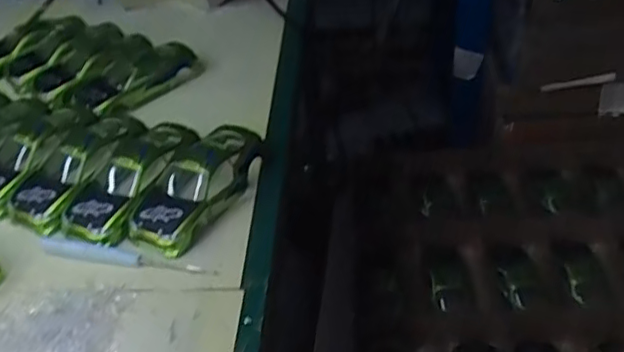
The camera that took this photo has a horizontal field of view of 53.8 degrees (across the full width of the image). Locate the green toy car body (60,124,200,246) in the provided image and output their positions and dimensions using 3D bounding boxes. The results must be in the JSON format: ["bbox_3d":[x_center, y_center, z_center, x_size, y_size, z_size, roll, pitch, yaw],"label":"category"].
[{"bbox_3d":[-0.143,0.000,0.485,0.057,0.035,0.126,12,42,20],"label":"green toy car body"}]

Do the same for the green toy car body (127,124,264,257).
[{"bbox_3d":[-0.088,0.004,0.474,0.066,0.037,0.126,10,41,18],"label":"green toy car body"}]

